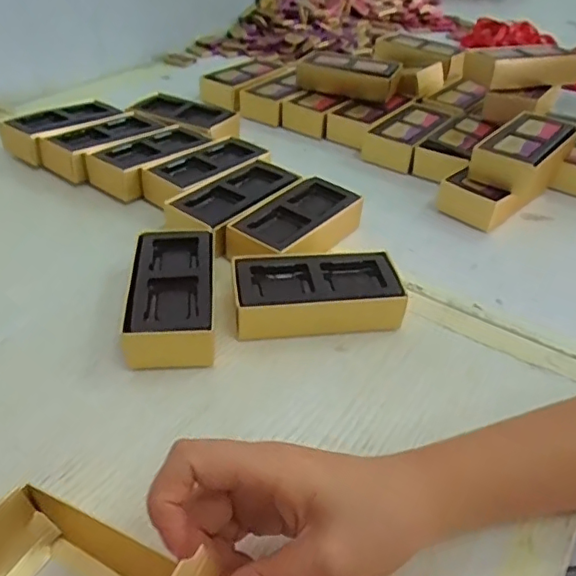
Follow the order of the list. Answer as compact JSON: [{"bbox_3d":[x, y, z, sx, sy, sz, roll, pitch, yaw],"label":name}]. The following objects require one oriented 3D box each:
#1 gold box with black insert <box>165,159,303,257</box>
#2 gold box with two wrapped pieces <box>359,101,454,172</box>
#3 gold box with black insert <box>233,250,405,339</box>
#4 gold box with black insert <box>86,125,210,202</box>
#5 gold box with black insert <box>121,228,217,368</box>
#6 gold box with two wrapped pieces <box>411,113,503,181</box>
[{"bbox_3d":[-0.046,-0.072,0.496,0.065,0.029,0.123,23,42,23],"label":"gold box with black insert"},{"bbox_3d":[0.135,-0.168,0.629,0.066,0.037,0.114,26,44,27],"label":"gold box with two wrapped pieces"},{"bbox_3d":[0.020,0.005,0.405,0.110,0.034,0.057,-1,38,-5],"label":"gold box with black insert"},{"bbox_3d":[-0.133,-0.123,0.558,0.062,0.038,0.112,26,44,26],"label":"gold box with black insert"},{"bbox_3d":[-0.078,0.006,0.398,0.057,0.035,0.120,-2,39,-6],"label":"gold box with black insert"},{"bbox_3d":[0.180,-0.151,0.604,0.056,0.038,0.122,24,43,24],"label":"gold box with two wrapped pieces"}]

